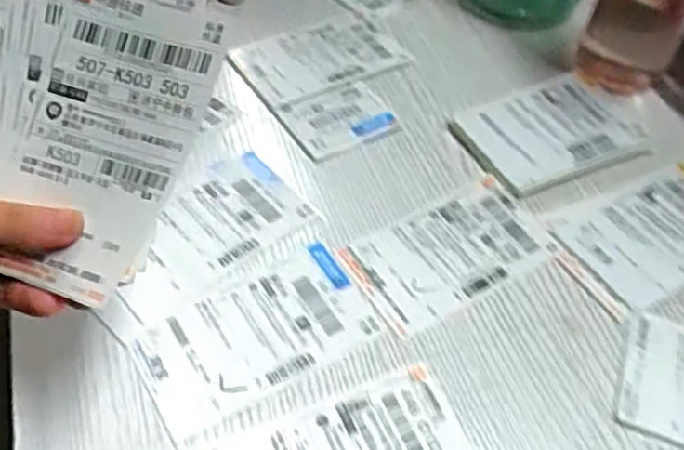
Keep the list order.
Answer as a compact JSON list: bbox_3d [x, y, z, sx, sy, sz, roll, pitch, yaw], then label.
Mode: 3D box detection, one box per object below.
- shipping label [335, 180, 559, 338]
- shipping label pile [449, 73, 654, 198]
[{"bbox_3d":[0.070,0.017,0.423,0.126,0.007,0.070,-24,56,-22],"label":"shipping label"},{"bbox_3d":[0.155,-0.071,0.497,0.135,0.011,0.090,-19,54,-19],"label":"shipping label pile"}]

